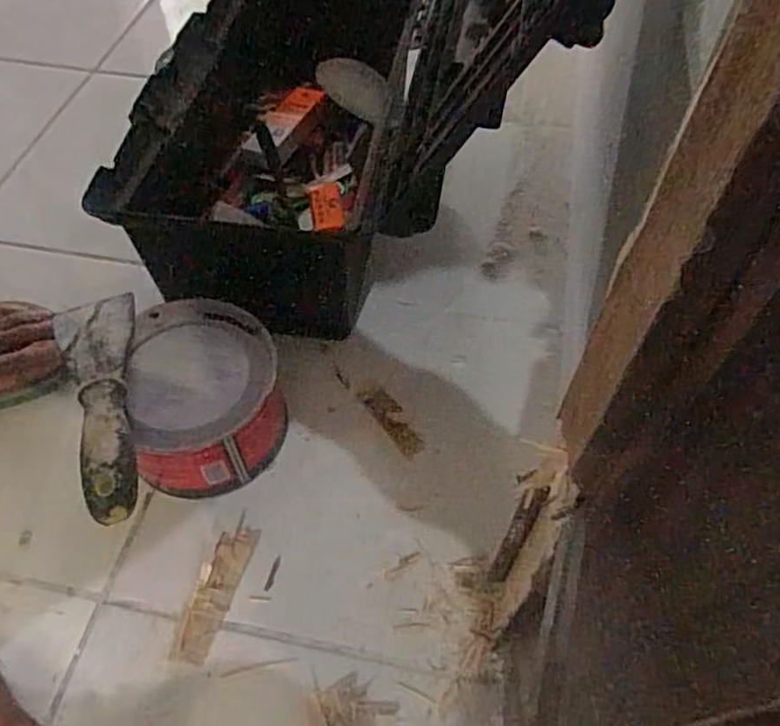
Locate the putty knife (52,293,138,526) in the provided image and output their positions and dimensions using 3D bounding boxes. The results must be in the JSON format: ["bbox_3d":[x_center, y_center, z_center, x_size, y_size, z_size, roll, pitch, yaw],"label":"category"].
[{"bbox_3d":[-0.195,0.022,0.435,0.053,0.029,0.195,-18,57,-12],"label":"putty knife"}]

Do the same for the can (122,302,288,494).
[{"bbox_3d":[-0.136,0.027,0.496,0.103,0.082,0.124,-11,55,-6],"label":"can"}]

